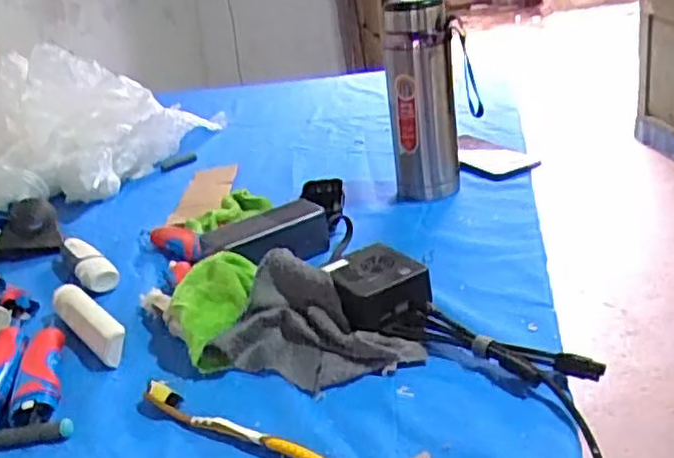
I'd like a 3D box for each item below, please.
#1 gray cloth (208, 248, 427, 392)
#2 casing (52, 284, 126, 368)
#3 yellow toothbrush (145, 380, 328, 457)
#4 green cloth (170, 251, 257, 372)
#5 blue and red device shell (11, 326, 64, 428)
[{"bbox_3d":[-0.010,0.076,0.569,0.157,0.056,0.102,4,27,24],"label":"gray cloth"},{"bbox_3d":[-0.235,0.083,0.643,0.027,0.029,0.156,-25,30,-32],"label":"casing"},{"bbox_3d":[-0.071,0.141,0.493,0.177,0.014,0.017,10,30,33],"label":"yellow toothbrush"},{"bbox_3d":[-0.106,0.069,0.604,0.074,0.058,0.110,-9,25,-2],"label":"green cloth"},{"bbox_3d":[-0.243,0.119,0.574,0.032,0.025,0.120,-12,25,-9],"label":"blue and red device shell"}]

